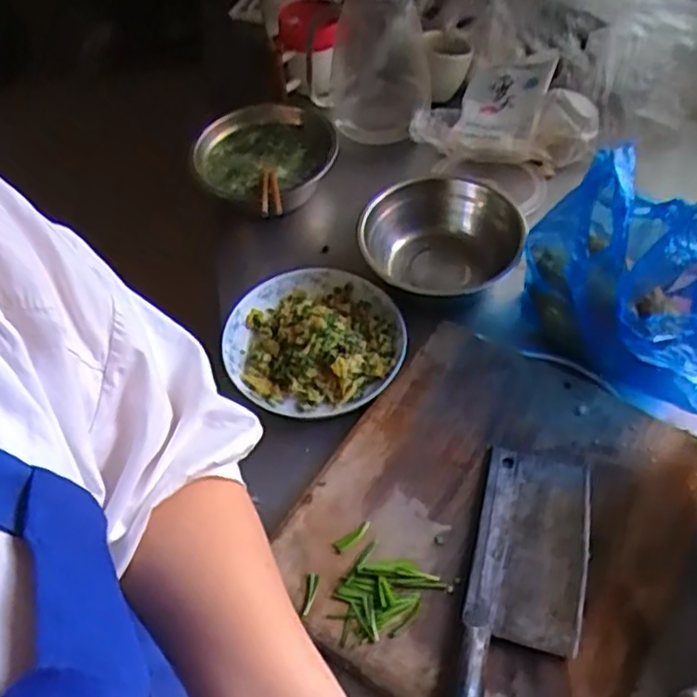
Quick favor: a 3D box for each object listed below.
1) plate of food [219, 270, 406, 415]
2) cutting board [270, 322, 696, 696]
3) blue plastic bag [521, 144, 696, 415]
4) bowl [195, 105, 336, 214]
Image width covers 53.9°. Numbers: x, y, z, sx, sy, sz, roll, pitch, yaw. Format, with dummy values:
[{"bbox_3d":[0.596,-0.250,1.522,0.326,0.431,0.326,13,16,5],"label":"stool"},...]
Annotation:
[{"bbox_3d":[-0.038,-0.014,0.738,0.185,0.043,0.177,-2,56,3],"label":"plate of food"},{"bbox_3d":[0.134,0.152,0.619,0.305,0.026,0.358,29,63,22],"label":"cutting board"},{"bbox_3d":[0.259,-0.063,0.629,0.166,0.230,0.161,9,57,10],"label":"blue plastic bag"},{"bbox_3d":[-0.112,-0.254,0.901,0.173,0.075,0.159,-2,56,3],"label":"bowl"}]

